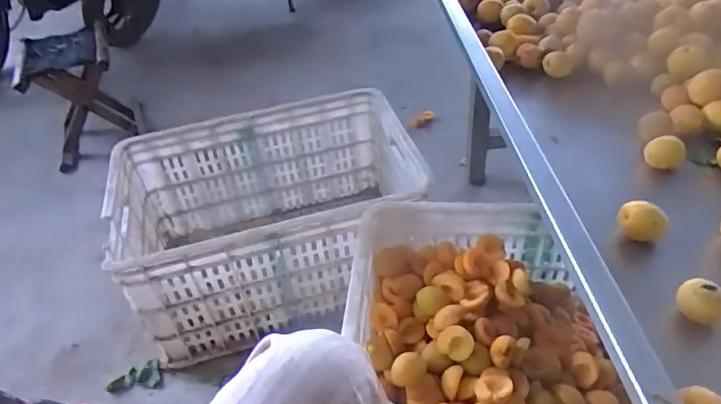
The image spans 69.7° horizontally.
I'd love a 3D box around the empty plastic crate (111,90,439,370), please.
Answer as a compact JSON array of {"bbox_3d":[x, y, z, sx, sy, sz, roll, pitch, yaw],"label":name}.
[{"bbox_3d":[-0.175,0.027,0.986,0.574,0.252,0.348,-14,42,-8],"label":"empty plastic crate"}]

